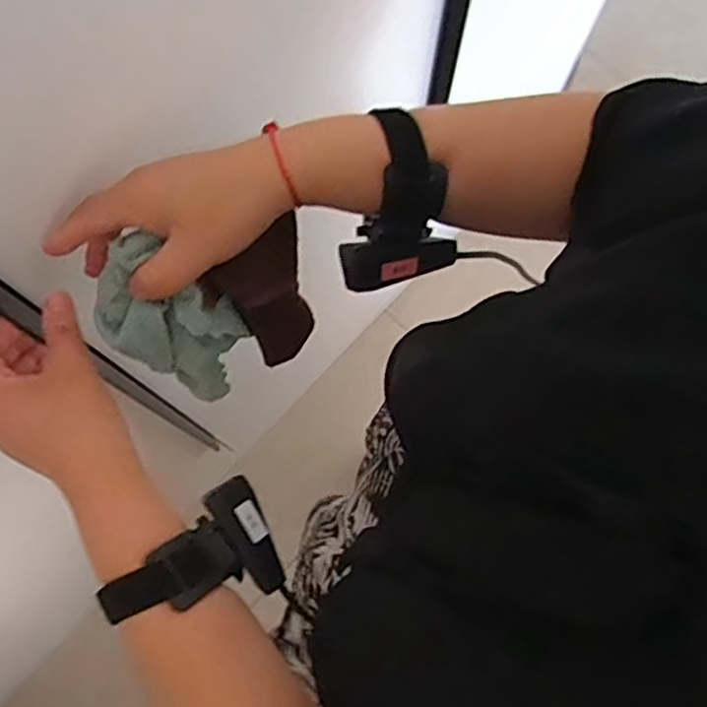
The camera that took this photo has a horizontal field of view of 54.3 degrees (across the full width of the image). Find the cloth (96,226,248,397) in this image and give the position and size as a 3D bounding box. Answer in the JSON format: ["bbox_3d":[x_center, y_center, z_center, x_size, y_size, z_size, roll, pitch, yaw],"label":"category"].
[{"bbox_3d":[-0.112,-0.017,0.425,0.072,0.106,0.052,24,69,11],"label":"cloth"}]

